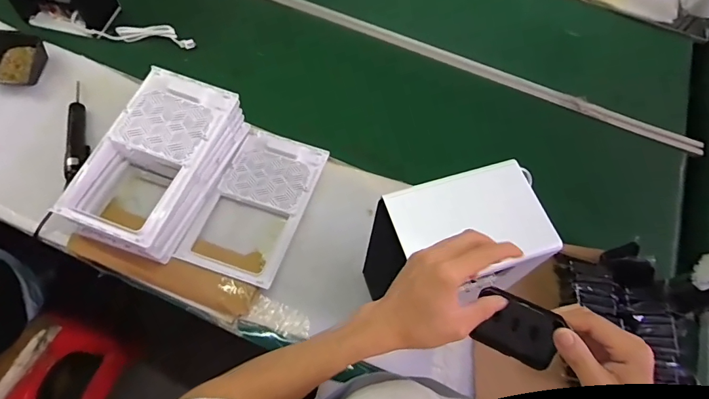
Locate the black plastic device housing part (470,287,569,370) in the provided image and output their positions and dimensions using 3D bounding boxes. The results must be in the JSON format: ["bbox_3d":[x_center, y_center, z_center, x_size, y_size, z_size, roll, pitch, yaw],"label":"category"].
[{"bbox_3d":[0.161,0.129,0.425,0.079,0.017,0.060,22,105,21],"label":"black plastic device housing part"}]

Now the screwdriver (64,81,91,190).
[{"bbox_3d":[-0.644,-0.161,0.978,0.040,0.035,0.292,-14,66,-10],"label":"screwdriver"}]

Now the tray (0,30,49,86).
[{"bbox_3d":[-0.839,-0.346,1.045,0.131,0.046,0.146,1,64,-3],"label":"tray"}]

